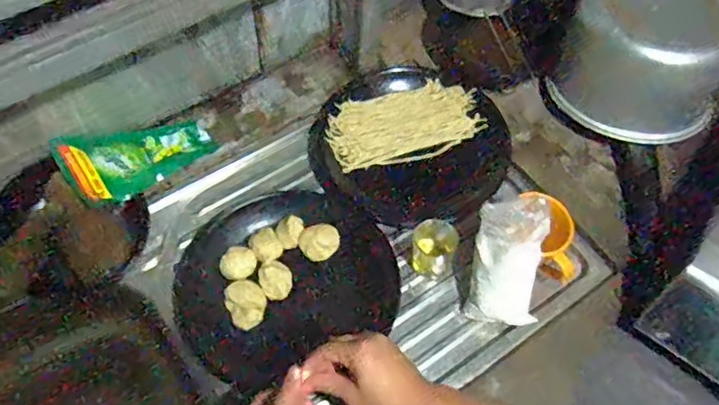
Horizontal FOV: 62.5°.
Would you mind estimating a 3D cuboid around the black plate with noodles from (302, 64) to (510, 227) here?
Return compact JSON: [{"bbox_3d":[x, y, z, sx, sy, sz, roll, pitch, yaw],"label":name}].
[{"bbox_3d":[0.073,-0.081,0.833,0.250,0.049,0.253,0,61,0],"label":"black plate with noodles"}]

